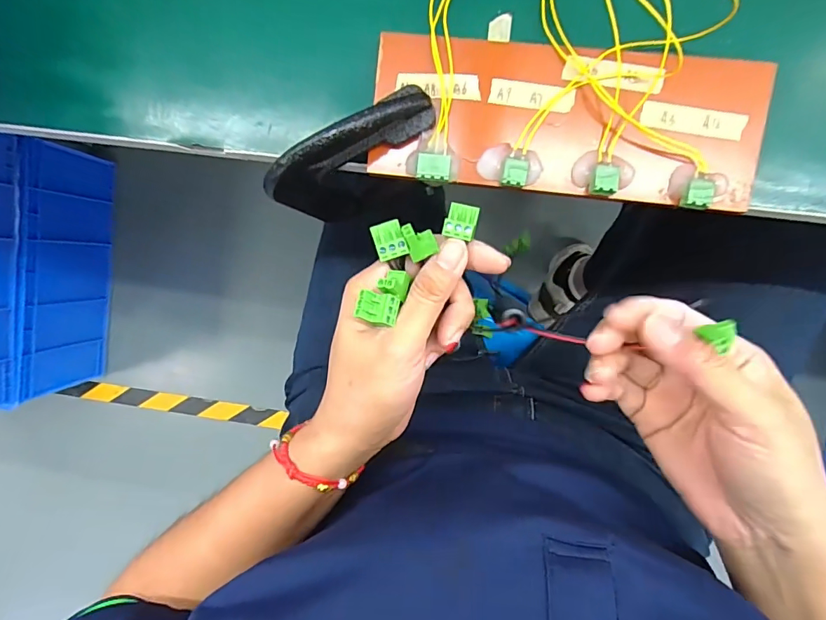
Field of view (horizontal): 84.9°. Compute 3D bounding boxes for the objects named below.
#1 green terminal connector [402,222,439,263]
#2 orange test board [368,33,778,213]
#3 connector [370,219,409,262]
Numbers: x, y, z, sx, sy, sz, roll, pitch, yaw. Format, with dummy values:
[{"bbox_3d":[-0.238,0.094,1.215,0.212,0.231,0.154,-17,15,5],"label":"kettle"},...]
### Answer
[{"bbox_3d":[0.004,-0.036,0.235,0.015,0.010,0.019,-21,93,7],"label":"green terminal connector"},{"bbox_3d":[0.077,-0.097,0.231,0.193,0.016,0.071,8,96,5],"label":"orange test board"},{"bbox_3d":[-0.012,-0.036,0.234,0.016,0.008,0.020,-21,93,7],"label":"connector"}]

